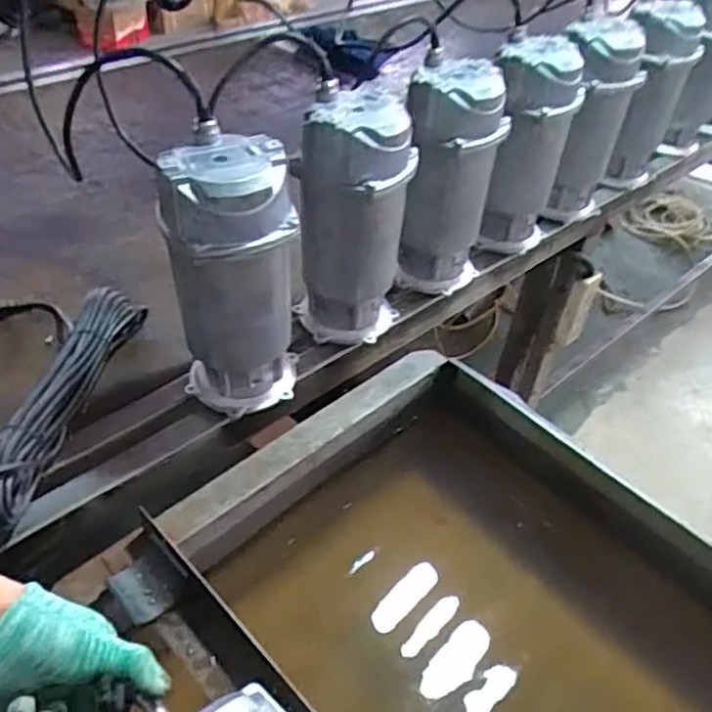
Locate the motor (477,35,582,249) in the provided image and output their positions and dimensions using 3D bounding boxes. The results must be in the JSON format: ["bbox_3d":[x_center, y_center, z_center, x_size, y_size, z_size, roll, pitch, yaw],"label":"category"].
[{"bbox_3d":[0.244,-0.290,0.990,0.129,0.291,0.129,13,44,7],"label":"motor"}]

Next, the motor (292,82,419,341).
[{"bbox_3d":[-0.003,-0.159,0.835,0.132,0.291,0.108,-9,46,-15],"label":"motor"}]

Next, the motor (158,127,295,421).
[{"bbox_3d":[-0.131,-0.076,0.734,0.128,0.291,0.103,-12,47,-18],"label":"motor"}]

